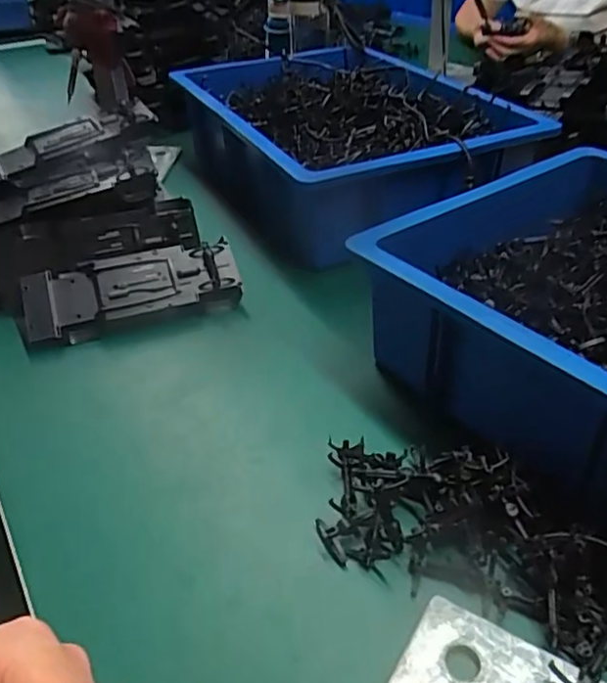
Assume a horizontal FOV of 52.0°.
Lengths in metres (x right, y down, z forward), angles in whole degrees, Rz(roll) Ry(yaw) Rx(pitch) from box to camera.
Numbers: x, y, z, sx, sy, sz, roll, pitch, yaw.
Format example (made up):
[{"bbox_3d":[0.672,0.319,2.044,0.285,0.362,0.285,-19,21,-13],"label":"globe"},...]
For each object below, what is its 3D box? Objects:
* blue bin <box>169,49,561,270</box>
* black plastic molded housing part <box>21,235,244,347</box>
[{"bbox_3d":[0.039,-0.278,0.812,0.310,0.105,0.493,-17,39,-16],"label":"blue bin"},{"bbox_3d":[-0.162,-0.047,0.587,0.197,0.032,0.078,-13,65,-10],"label":"black plastic molded housing part"}]

